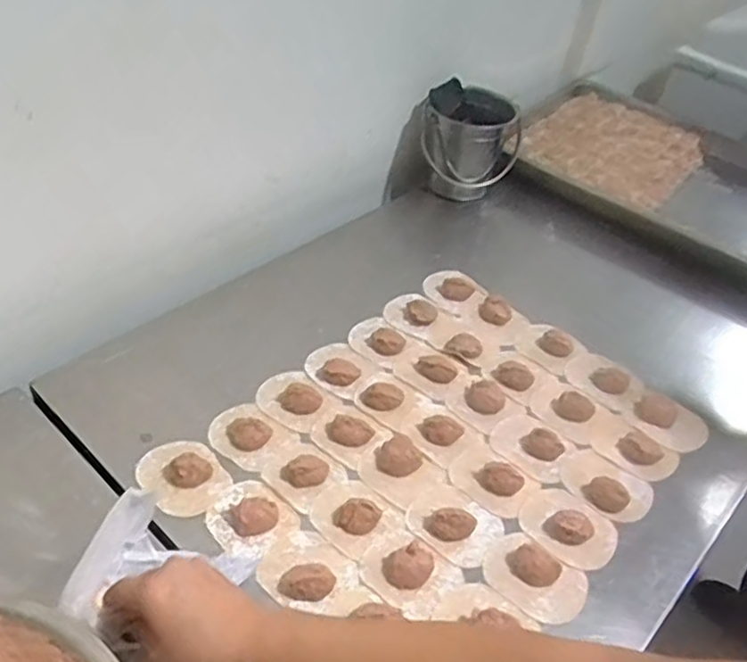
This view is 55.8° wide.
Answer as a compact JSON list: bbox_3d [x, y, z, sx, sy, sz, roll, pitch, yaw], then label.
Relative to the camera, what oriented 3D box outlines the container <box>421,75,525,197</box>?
[{"bbox_3d":[0.149,-0.293,1.082,0.145,0.128,0.132,15,45,8],"label":"container"}]

